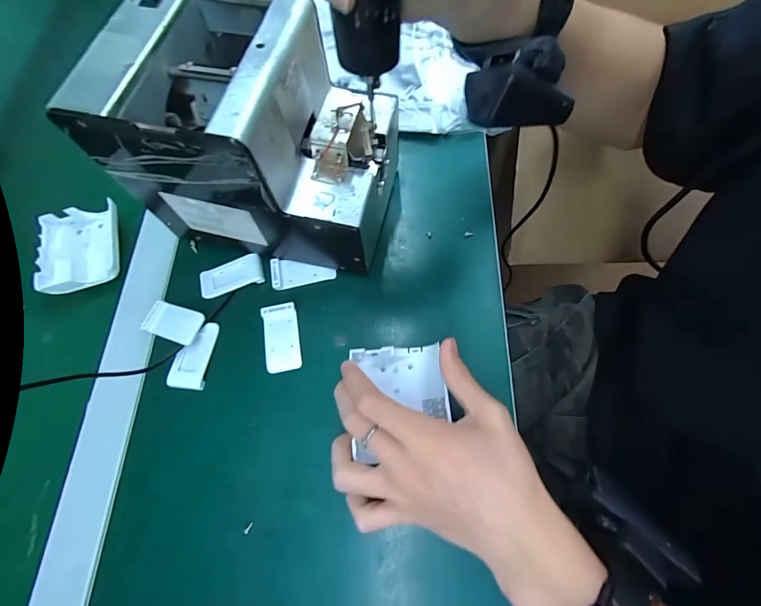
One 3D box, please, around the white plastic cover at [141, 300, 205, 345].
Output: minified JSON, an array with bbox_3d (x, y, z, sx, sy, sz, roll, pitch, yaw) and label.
[{"bbox_3d":[-0.176,0.016,0.303,0.056,0.006,0.028,14,67,21],"label":"white plastic cover"}]

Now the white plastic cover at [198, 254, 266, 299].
[{"bbox_3d":[-0.133,-0.025,0.318,0.056,0.009,0.028,-17,69,-2],"label":"white plastic cover"}]

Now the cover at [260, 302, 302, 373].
[{"bbox_3d":[-0.082,0.028,0.295,0.028,0.006,0.055,-11,69,0],"label":"cover"}]

